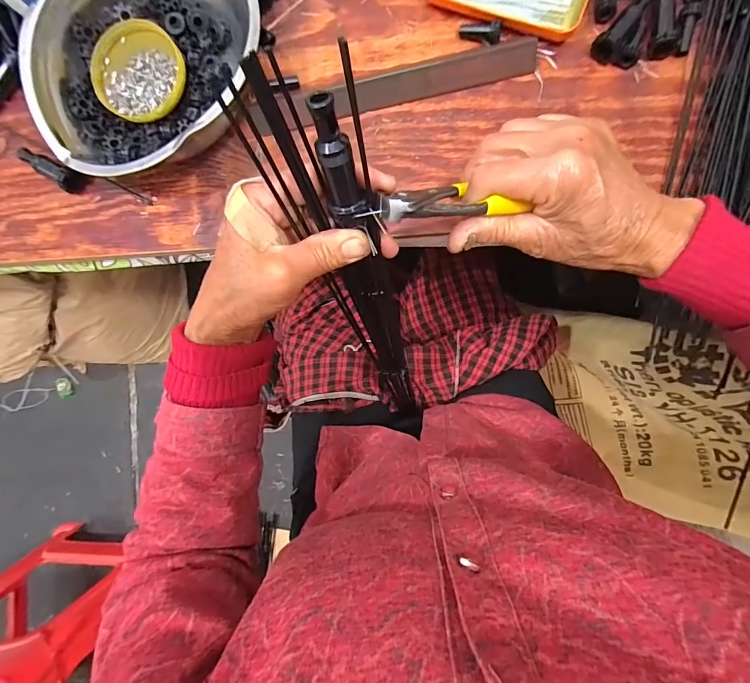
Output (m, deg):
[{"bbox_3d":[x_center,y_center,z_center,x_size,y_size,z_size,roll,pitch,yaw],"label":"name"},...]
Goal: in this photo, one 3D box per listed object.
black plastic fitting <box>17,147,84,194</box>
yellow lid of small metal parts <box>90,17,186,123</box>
[{"bbox_3d":[-0.323,-0.169,0.399,0.067,0.022,0.021,27,91,3],"label":"black plastic fitting"},{"bbox_3d":[-0.218,-0.249,0.373,0.093,0.014,0.082,40,92,3],"label":"yellow lid of small metal parts"}]

